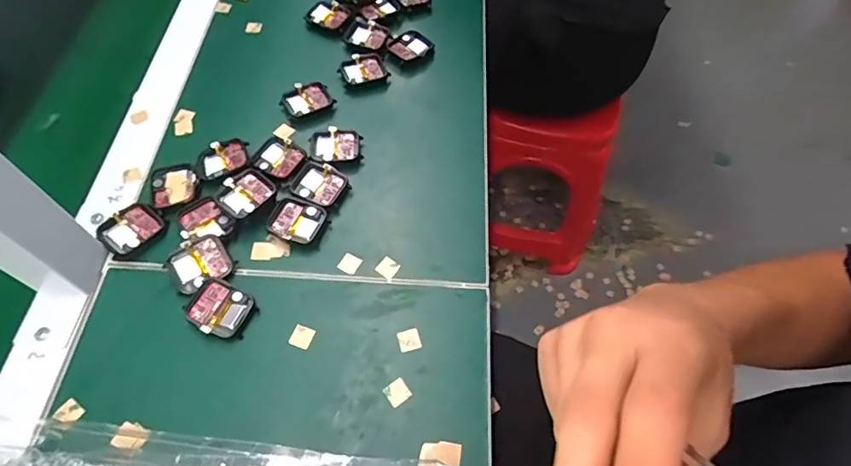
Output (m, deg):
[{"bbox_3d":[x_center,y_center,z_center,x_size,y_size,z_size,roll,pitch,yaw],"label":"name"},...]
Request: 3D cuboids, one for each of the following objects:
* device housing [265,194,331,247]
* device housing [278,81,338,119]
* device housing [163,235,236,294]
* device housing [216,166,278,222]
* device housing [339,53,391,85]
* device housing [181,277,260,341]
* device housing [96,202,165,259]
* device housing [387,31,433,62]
[{"bbox_3d":[-0.105,-0.010,0.412,0.042,0.009,0.038,24,62,10],"label":"device housing"},{"bbox_3d":[-0.113,-0.128,0.480,0.045,0.014,0.034,-32,67,-19],"label":"device housing"},{"bbox_3d":[-0.173,0.024,0.383,0.044,0.011,0.034,-38,93,-18],"label":"device housing"},{"bbox_3d":[-0.148,-0.033,0.414,0.036,0.012,0.043,39,66,17],"label":"device housing"},{"bbox_3d":[-0.061,-0.162,0.503,0.046,0.014,0.033,-16,63,-12],"label":"device housing"},{"bbox_3d":[-0.152,0.057,0.371,0.044,0.011,0.037,21,62,9],"label":"device housing"},{"bbox_3d":[-0.237,-0.003,0.406,0.036,0.014,0.045,39,66,17],"label":"device housing"},{"bbox_3d":[-0.016,-0.195,0.522,0.037,0.004,0.041,40,66,17],"label":"device housing"}]

